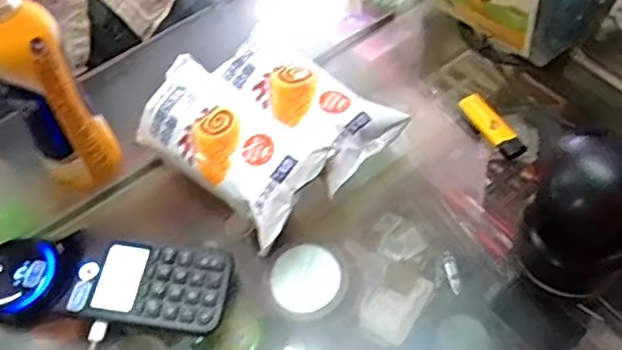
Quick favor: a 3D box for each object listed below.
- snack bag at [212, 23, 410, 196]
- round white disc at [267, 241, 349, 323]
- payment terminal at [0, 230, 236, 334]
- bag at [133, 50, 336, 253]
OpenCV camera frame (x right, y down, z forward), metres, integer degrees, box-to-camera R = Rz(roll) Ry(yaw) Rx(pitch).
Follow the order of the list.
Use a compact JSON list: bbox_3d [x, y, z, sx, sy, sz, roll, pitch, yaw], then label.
[{"bbox_3d":[-0.015,-0.067,0.591,0.176,0.043,0.110,33,63,26],"label":"snack bag"},{"bbox_3d":[-0.004,0.091,0.556,0.065,0.012,0.067,-3,53,3],"label":"round white disc"},{"bbox_3d":[-0.176,0.086,0.523,0.219,0.034,0.081,3,54,8],"label":"payment terminal"},{"bbox_3d":[-0.079,-0.035,0.565,0.205,0.041,0.089,37,65,28],"label":"bag"}]

